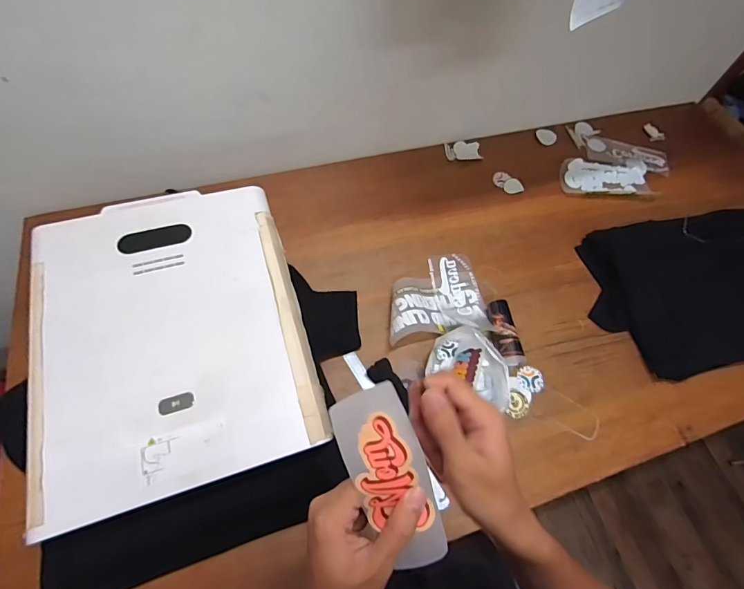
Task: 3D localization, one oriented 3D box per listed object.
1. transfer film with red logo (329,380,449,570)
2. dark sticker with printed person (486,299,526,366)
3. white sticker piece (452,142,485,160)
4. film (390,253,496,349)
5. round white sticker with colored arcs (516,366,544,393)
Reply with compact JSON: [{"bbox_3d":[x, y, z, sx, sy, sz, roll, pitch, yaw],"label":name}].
[{"bbox_3d":[0.015,0.133,0.285,0.053,0.010,0.135,-21,96,-11],"label":"transfer film with red logo"},{"bbox_3d":[0.283,0.080,0.840,0.050,0.051,0.144,-2,63,-7],"label":"dark sticker with printed person"},{"bbox_3d":[0.271,-0.412,1.112,0.076,0.022,0.058,-6,63,-9],"label":"white sticker piece"},{"bbox_3d":[0.137,-0.008,0.860,0.228,0.061,0.211,-7,64,-10],"label":"film"},{"bbox_3d":[0.331,0.176,0.817,0.051,0.004,0.056,2,62,-5],"label":"round white sticker with colored arcs"}]

